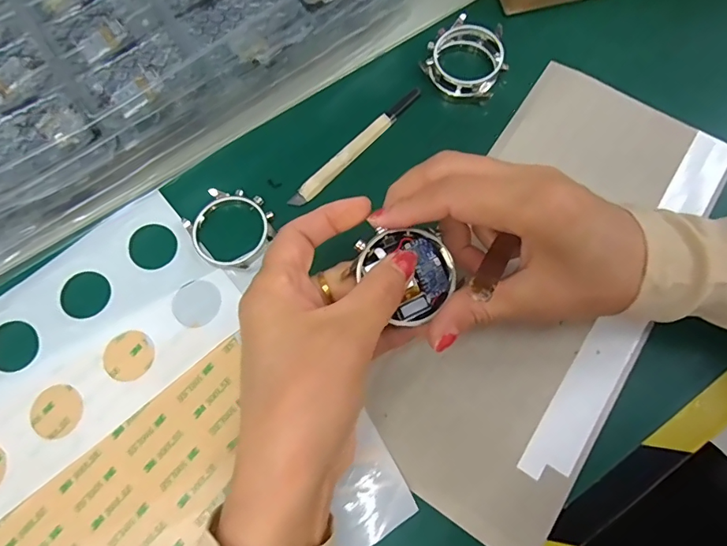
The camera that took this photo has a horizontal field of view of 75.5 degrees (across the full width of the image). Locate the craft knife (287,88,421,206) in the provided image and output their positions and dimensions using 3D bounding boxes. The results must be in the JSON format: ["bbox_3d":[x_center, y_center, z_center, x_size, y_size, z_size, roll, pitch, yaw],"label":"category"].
[{"bbox_3d":[-0.003,-0.081,0.299,0.011,0.005,0.111,42,78,15],"label":"craft knife"}]

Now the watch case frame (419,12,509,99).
[{"bbox_3d":[0.068,-0.140,0.310,0.051,0.019,0.053,31,76,13],"label":"watch case frame"}]

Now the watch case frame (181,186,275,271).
[{"bbox_3d":[-0.079,-0.028,0.283,0.051,0.006,0.048,31,76,13],"label":"watch case frame"}]

